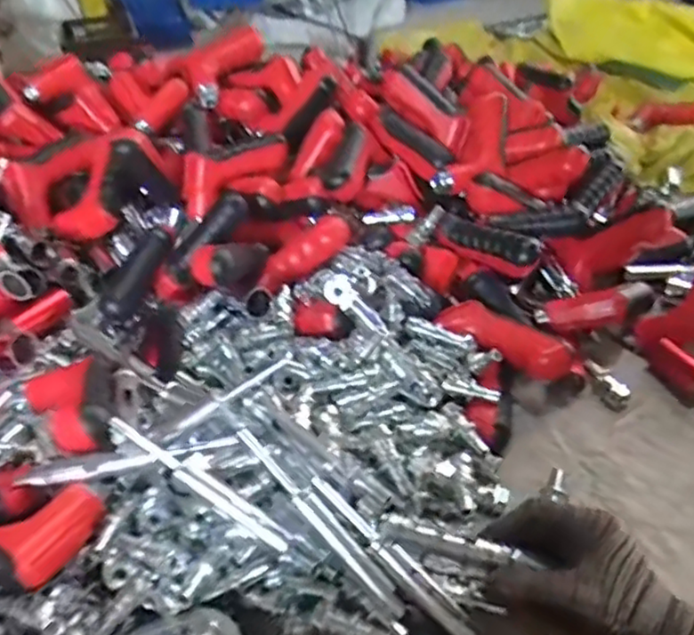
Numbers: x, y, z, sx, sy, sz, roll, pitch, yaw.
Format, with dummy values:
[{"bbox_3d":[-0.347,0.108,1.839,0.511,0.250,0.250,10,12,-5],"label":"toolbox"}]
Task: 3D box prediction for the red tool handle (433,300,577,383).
[{"bbox_3d":[0.140,0.022,0.604,0.122,0.047,0.034,27,43,13],"label":"red tool handle"}]

